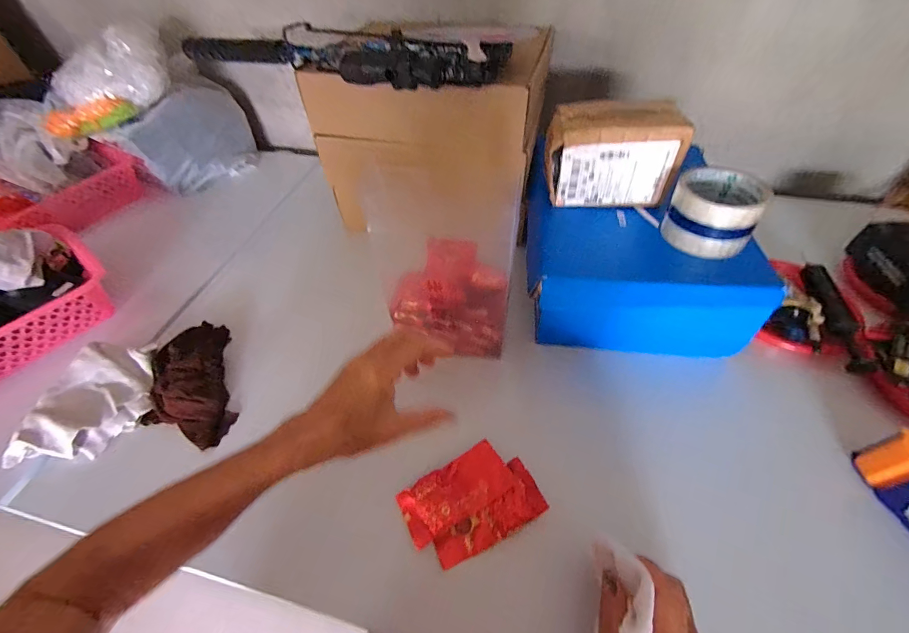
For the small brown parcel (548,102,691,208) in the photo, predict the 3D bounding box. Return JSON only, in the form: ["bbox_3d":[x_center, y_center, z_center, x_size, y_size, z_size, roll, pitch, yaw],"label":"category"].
[{"bbox_3d":[0.188,-0.199,0.474,0.148,0.097,0.070,0,50,3],"label":"small brown parcel"}]

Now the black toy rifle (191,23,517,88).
[{"bbox_3d":[-0.158,-0.330,0.493,0.455,0.052,0.090,19,53,18],"label":"black toy rifle"}]

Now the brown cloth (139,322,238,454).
[{"bbox_3d":[-0.328,0.075,0.475,0.092,0.033,0.177,-20,52,-13],"label":"brown cloth"}]

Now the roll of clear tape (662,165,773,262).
[{"bbox_3d":[0.287,-0.116,0.430,0.088,0.060,0.086,-2,50,2],"label":"roll of clear tape"}]

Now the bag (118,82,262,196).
[{"bbox_3d":[-0.517,-0.363,0.783,0.085,0.151,0.225,19,53,18],"label":"bag"}]

